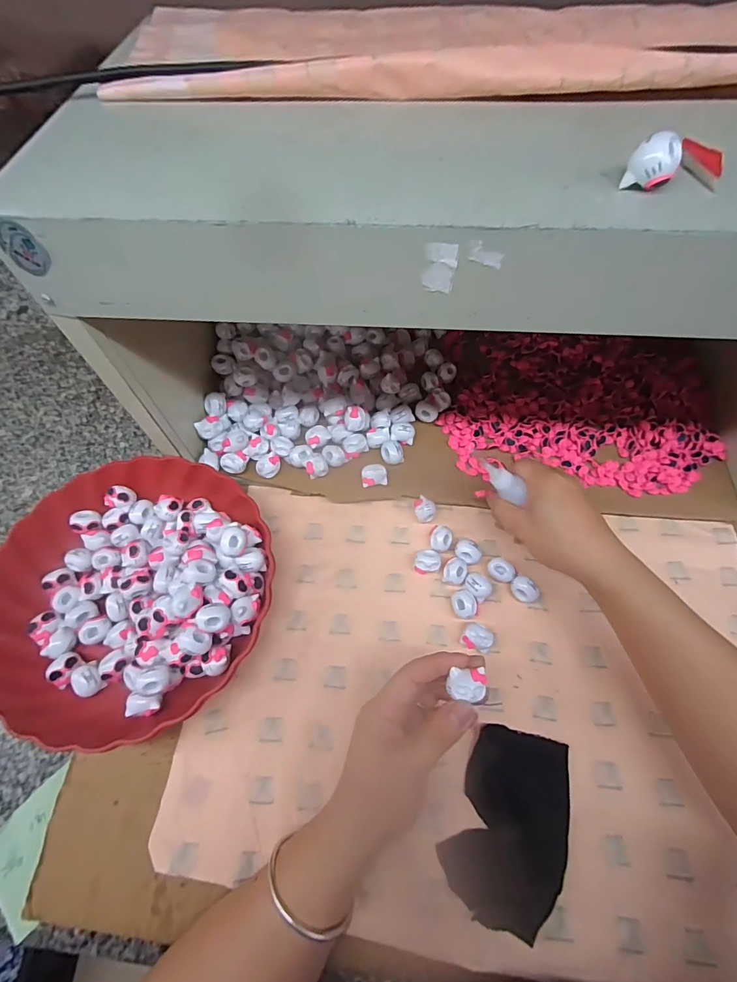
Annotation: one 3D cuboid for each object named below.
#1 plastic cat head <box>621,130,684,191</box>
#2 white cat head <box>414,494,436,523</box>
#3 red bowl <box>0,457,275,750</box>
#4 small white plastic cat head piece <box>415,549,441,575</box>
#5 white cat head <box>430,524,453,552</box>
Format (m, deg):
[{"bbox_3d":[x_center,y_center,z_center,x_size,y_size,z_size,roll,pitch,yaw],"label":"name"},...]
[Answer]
[{"bbox_3d":[0.137,-0.158,0.202,0.021,0.019,0.017,27,68,14],"label":"plastic cat head"},{"bbox_3d":[0.056,0.018,0.420,0.020,0.021,0.022,-1,64,1],"label":"white cat head"},{"bbox_3d":[-0.205,0.084,0.373,0.238,0.069,0.230,-1,64,1],"label":"red bowl"},{"bbox_3d":[0.056,0.068,0.401,0.024,0.017,0.020,-8,64,-2],"label":"small white plastic cat head piece"},{"bbox_3d":[0.070,0.048,0.413,0.021,0.017,0.024,24,67,13],"label":"white cat head"}]

